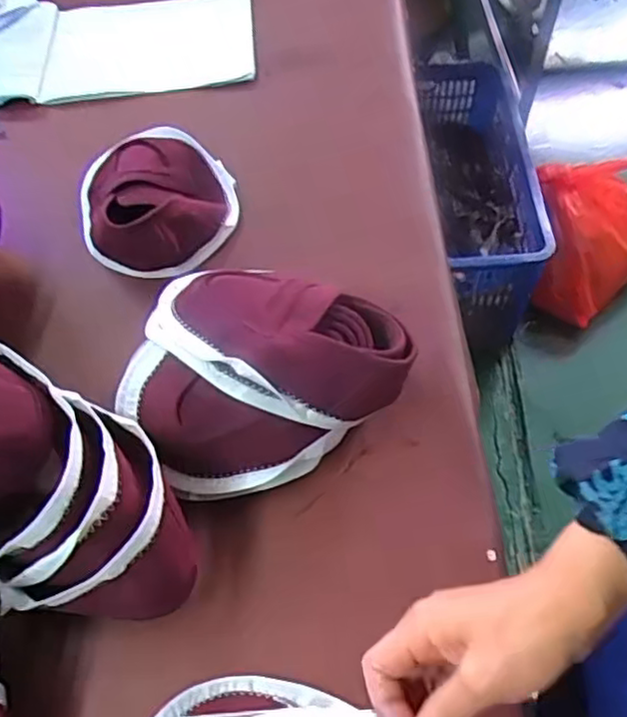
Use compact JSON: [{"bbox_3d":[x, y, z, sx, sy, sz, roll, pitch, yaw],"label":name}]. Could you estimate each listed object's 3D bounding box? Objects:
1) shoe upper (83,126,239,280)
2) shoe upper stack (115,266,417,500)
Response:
[{"bbox_3d":[-0.189,-0.203,0.770,0.176,0.068,0.226,-22,60,-11],"label":"shoe upper"},{"bbox_3d":[-0.054,-0.004,0.604,0.235,0.106,0.215,-24,60,-12],"label":"shoe upper stack"}]

